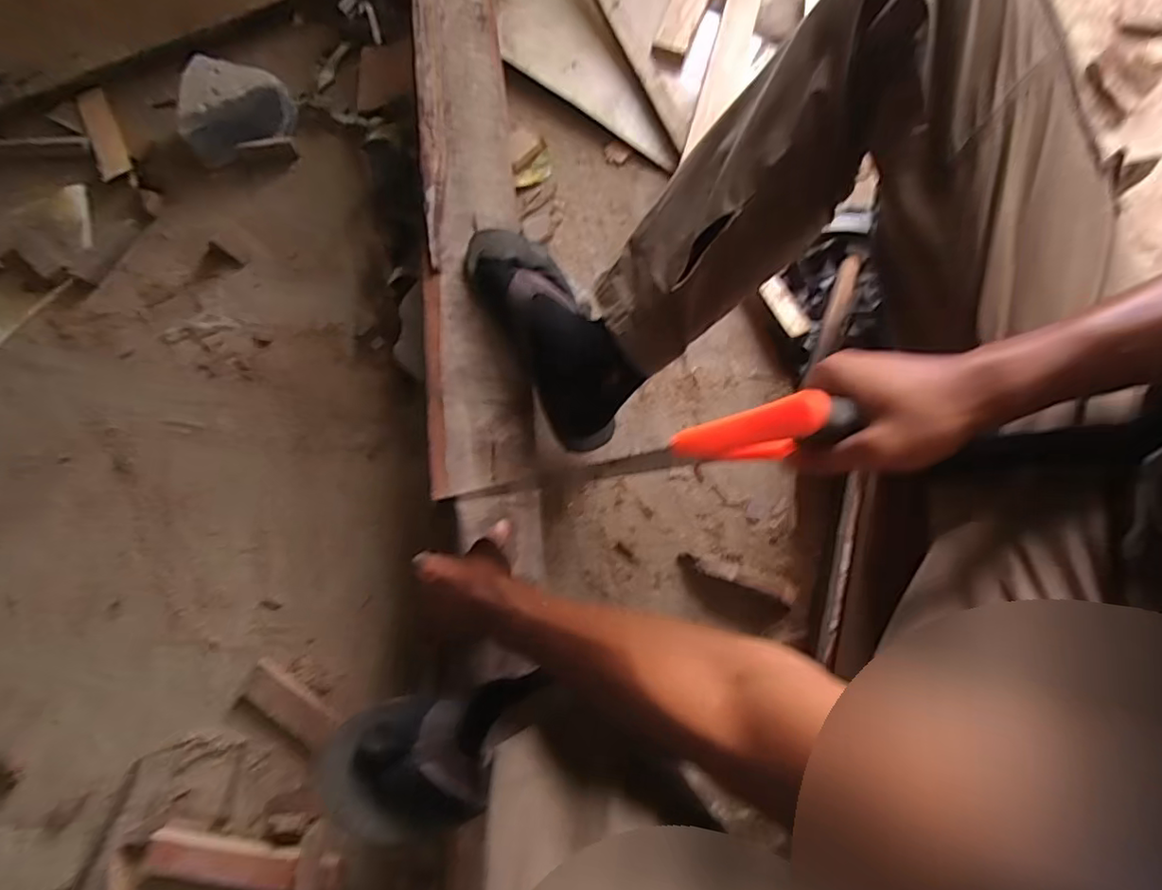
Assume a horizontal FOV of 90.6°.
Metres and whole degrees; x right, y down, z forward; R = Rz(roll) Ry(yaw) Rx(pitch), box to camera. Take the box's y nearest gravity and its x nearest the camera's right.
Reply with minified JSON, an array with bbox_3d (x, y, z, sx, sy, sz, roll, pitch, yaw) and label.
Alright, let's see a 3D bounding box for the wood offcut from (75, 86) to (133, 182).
[{"bbox_3d":[-0.682,-0.444,0.819,0.046,0.019,0.146,-26,77,-7],"label":"wood offcut"}]

